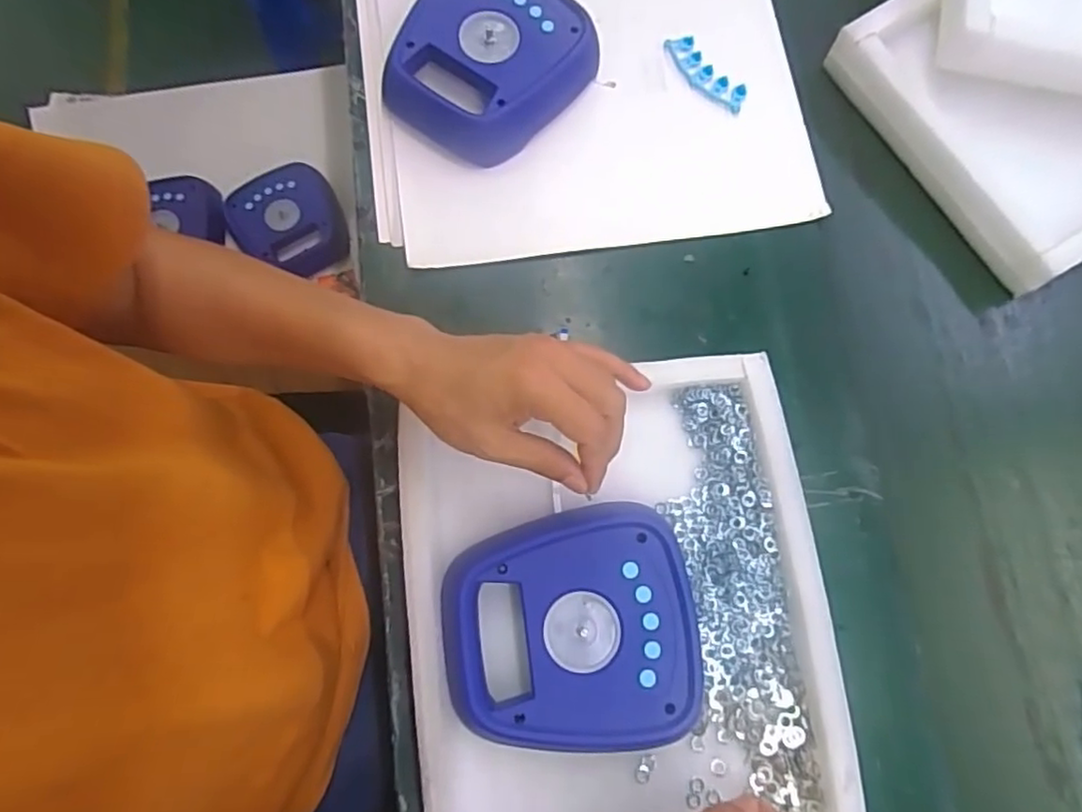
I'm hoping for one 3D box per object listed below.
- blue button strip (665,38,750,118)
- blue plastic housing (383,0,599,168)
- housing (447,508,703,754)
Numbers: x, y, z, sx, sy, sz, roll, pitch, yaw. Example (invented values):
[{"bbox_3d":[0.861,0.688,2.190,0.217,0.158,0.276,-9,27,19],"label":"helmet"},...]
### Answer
[{"bbox_3d":[0.153,-0.311,0.604,0.028,0.020,0.090,-39,80,-9],"label":"blue button strip"},{"bbox_3d":[-0.047,-0.306,0.572,0.155,0.046,0.170,35,79,7],"label":"blue plastic housing"},{"bbox_3d":[0.019,0.156,0.450,0.171,0.035,0.154,-6,79,-2],"label":"housing"}]

